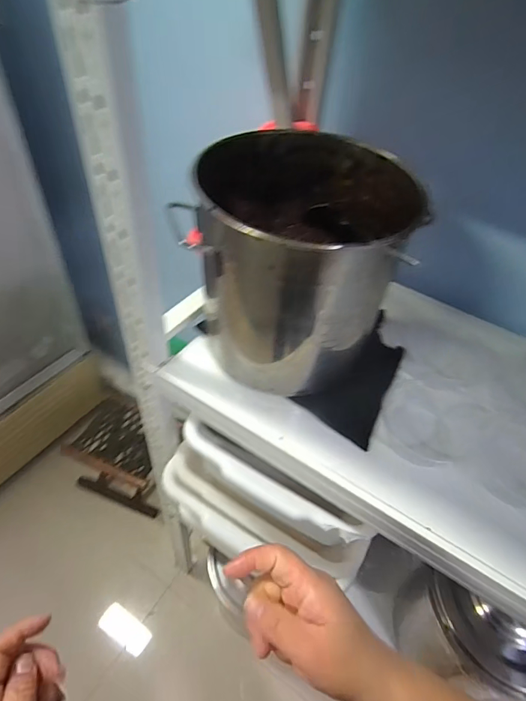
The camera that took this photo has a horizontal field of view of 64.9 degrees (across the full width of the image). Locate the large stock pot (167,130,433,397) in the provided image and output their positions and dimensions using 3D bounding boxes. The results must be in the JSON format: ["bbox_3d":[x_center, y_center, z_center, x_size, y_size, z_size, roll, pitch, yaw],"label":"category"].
[{"bbox_3d":[0.034,-0.127,0.543,0.239,0.235,0.242,3,48,-4],"label":"large stock pot"}]

